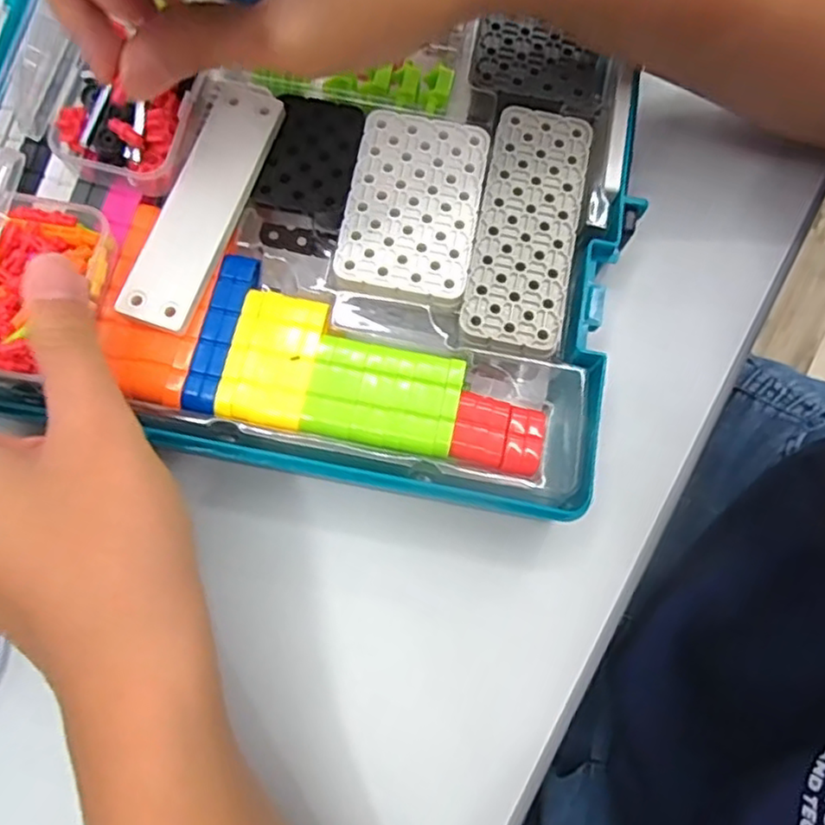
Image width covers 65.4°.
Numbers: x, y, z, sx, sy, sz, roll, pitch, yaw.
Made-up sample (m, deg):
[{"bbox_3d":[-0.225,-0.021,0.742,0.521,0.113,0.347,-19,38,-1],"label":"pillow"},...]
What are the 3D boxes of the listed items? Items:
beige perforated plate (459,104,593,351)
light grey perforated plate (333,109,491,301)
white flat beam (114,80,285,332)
[{"bbox_3d":[0.045,-0.074,0.249,0.037,0.004,0.100,12,76,2],"label":"beige perforated plate"},{"bbox_3d":[0.001,-0.083,0.250,0.050,0.004,0.075,10,76,2],"label":"light grey perforated plate"},{"bbox_3d":[-0.080,-0.079,0.242,0.029,0.008,0.101,19,76,4],"label":"white flat beam"}]

